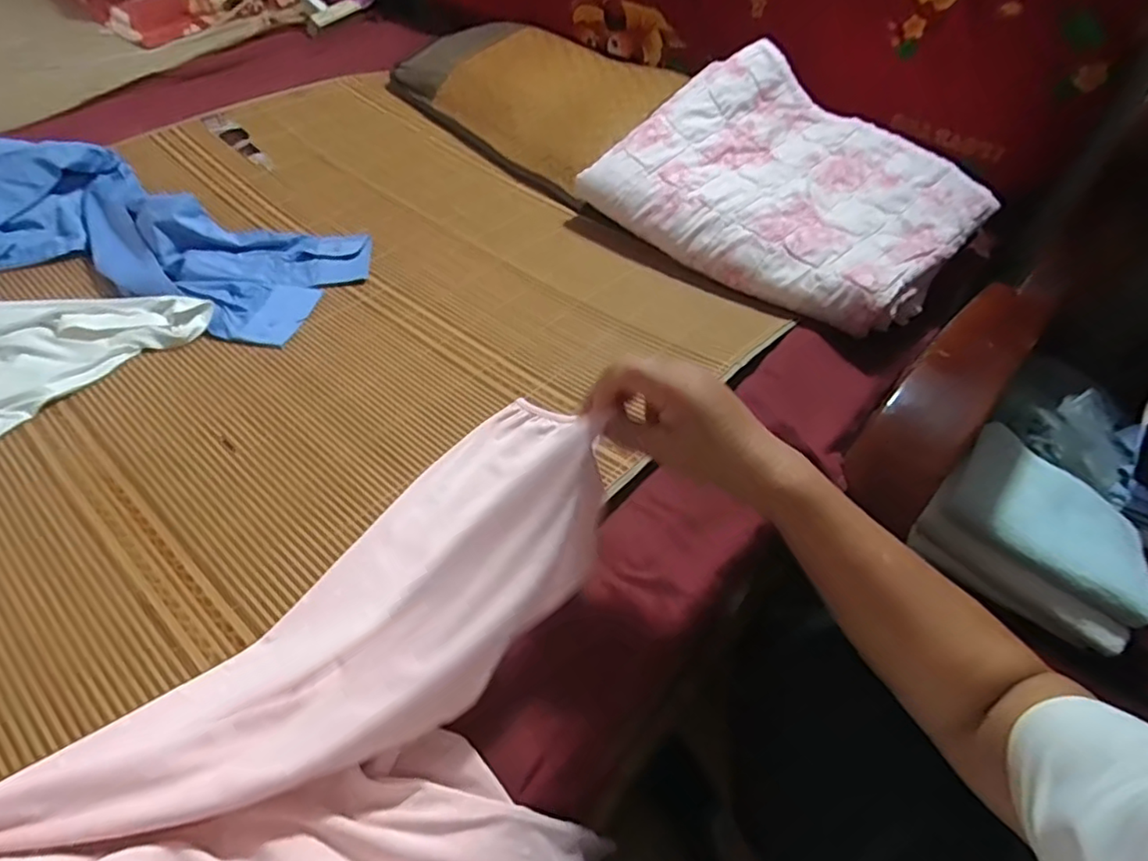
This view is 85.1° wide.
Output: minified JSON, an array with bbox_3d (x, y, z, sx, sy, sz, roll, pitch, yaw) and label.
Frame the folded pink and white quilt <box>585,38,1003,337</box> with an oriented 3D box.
[{"bbox_3d":[0.285,-0.324,0.833,0.338,0.145,0.446,-34,57,-29],"label":"folded pink and white quilt"}]

